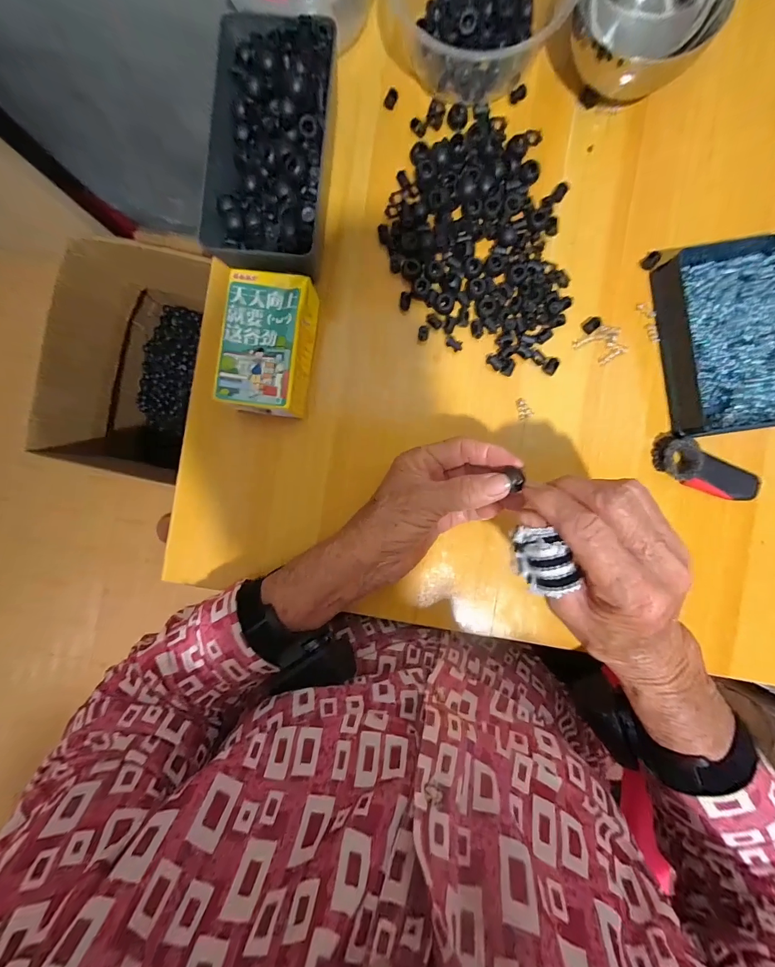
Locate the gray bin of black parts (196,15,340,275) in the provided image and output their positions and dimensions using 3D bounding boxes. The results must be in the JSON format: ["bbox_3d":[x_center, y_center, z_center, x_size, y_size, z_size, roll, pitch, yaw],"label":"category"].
[{"bbox_3d":[-0.092,-0.261,0.300,0.095,0.052,0.189,5,90,1],"label":"gray bin of black parts"}]

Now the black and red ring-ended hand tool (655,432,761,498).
[{"bbox_3d":[0.266,-0.011,0.304,0.088,0.016,0.035,24,91,1],"label":"black and red ring-ended hand tool"}]

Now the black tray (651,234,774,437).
[{"bbox_3d":[0.287,-0.121,0.299,0.113,0.030,0.152,-5,90,1],"label":"black tray"}]

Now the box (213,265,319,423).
[{"bbox_3d":[-0.098,-0.114,0.305,0.064,0.042,0.107,7,90,1],"label":"box"}]

